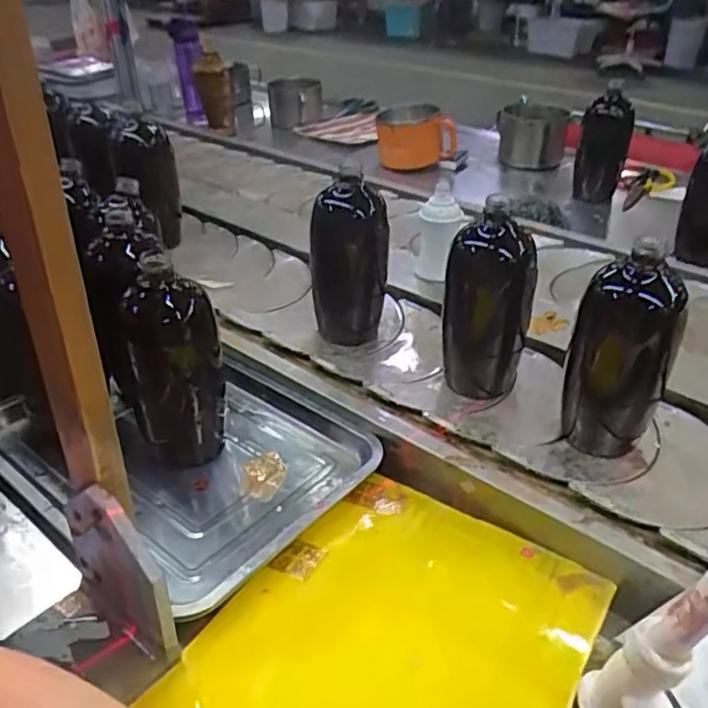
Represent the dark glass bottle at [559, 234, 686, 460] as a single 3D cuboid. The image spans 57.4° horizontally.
[{"bbox_3d":[0.237,0.001,0.571,0.068,0.187,0.065,-13,36,-17],"label":"dark glass bottle"}]

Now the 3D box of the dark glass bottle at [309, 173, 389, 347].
[{"bbox_3d":[-0.005,-0.111,0.733,0.087,0.182,0.078,-2,35,-2],"label":"dark glass bottle"}]

